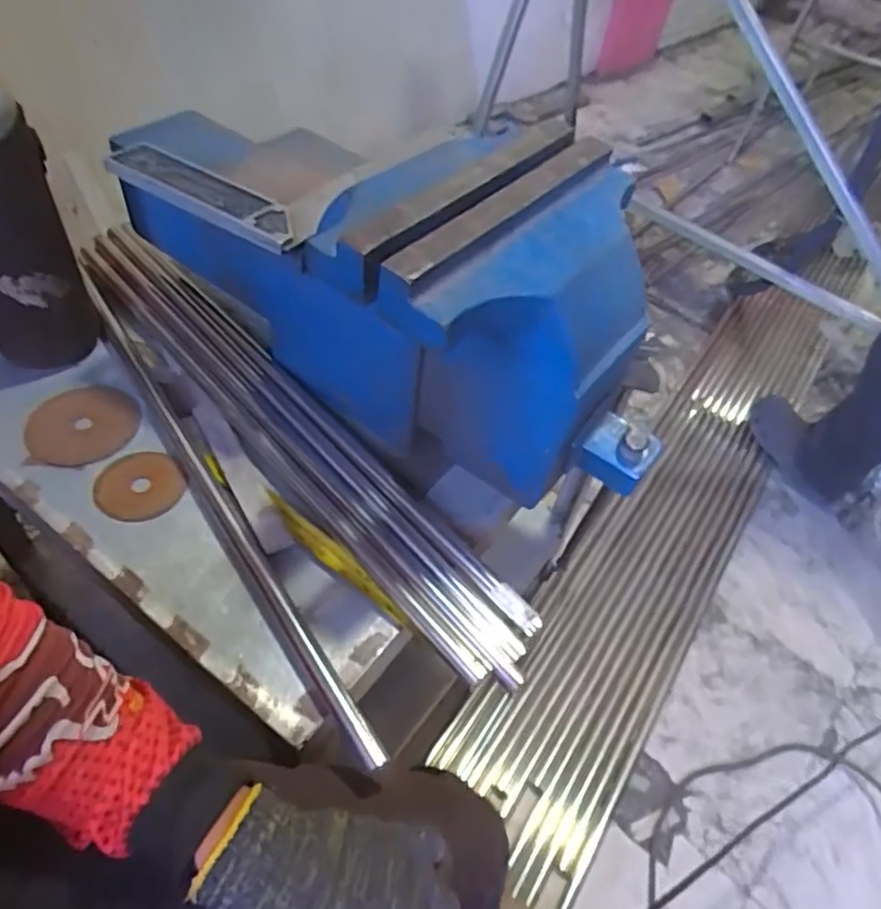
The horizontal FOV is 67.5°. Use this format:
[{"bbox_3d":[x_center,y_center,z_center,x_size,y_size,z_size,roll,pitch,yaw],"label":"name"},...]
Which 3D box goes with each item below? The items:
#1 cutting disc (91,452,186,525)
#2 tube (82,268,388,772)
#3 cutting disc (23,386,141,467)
[{"bbox_3d":[-0.257,0.028,0.568,0.073,0.006,0.068,7,52,-9],"label":"cutting disc"},{"bbox_3d":[-0.209,0.013,0.577,0.018,0.017,0.583,-26,58,-26],"label":"tube"},{"bbox_3d":[-0.326,-0.027,0.604,0.090,0.005,0.095,-2,51,-12],"label":"cutting disc"}]

